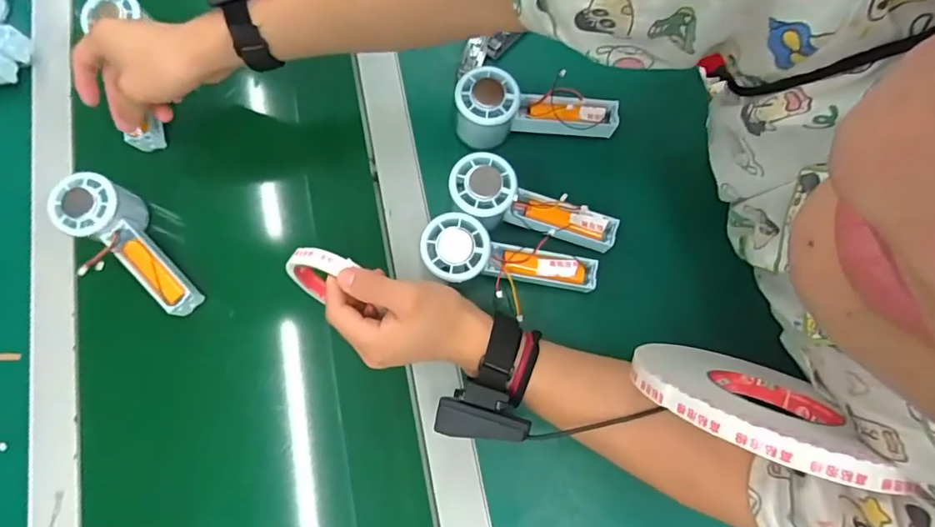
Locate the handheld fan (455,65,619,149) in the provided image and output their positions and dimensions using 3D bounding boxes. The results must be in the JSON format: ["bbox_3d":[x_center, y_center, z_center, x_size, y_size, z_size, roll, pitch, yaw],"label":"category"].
[{"bbox_3d":[0.063,-0.140,0.483,0.152,0.047,0.054,3,76,-13],"label":"handheld fan"}]

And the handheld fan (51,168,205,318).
[{"bbox_3d":[-0.312,-0.013,0.478,0.058,0.064,0.156,-43,94,-8],"label":"handheld fan"}]

